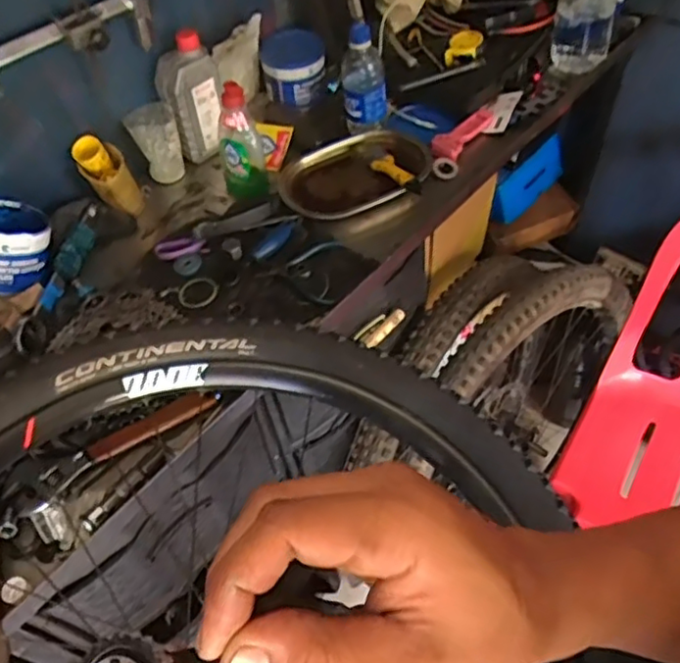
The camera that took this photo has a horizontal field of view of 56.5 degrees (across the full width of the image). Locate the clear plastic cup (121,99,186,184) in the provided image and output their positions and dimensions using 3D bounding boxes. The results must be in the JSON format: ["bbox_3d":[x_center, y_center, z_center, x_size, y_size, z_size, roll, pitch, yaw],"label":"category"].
[{"bbox_3d":[-0.269,-0.276,0.942,0.069,0.095,0.068,-19,53,-8],"label":"clear plastic cup"}]

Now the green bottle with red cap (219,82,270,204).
[{"bbox_3d":[-0.139,-0.261,0.888,0.062,0.163,0.041,-11,52,-2],"label":"green bottle with red cap"}]

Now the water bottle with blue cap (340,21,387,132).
[{"bbox_3d":[0.035,-0.381,0.941,0.065,0.147,0.053,-3,52,4],"label":"water bottle with blue cap"}]

